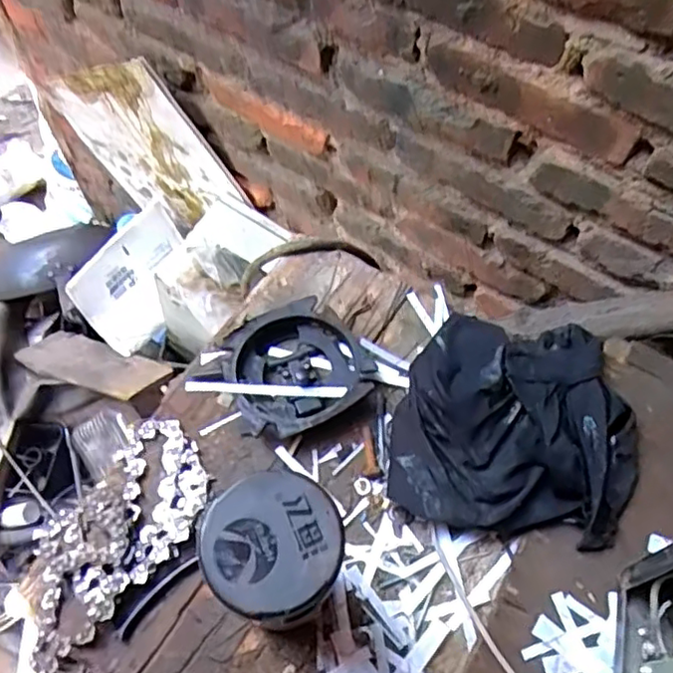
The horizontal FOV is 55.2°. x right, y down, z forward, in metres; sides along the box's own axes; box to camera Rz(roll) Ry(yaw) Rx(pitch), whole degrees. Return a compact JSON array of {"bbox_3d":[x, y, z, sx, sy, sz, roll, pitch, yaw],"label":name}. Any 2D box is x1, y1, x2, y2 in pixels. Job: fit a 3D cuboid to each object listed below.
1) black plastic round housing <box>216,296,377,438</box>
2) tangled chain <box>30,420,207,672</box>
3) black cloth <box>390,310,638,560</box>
[{"bbox_3d":[-0.032,0.027,0.497,0.098,0.029,0.099,-21,63,-12],"label":"black plastic round housing"},{"bbox_3d":[-0.166,0.146,0.451,0.089,0.024,0.188,36,67,18],"label":"tangled chain"},{"bbox_3d":[0.126,0.058,0.459,0.164,0.046,0.156,9,62,5],"label":"black cloth"}]

